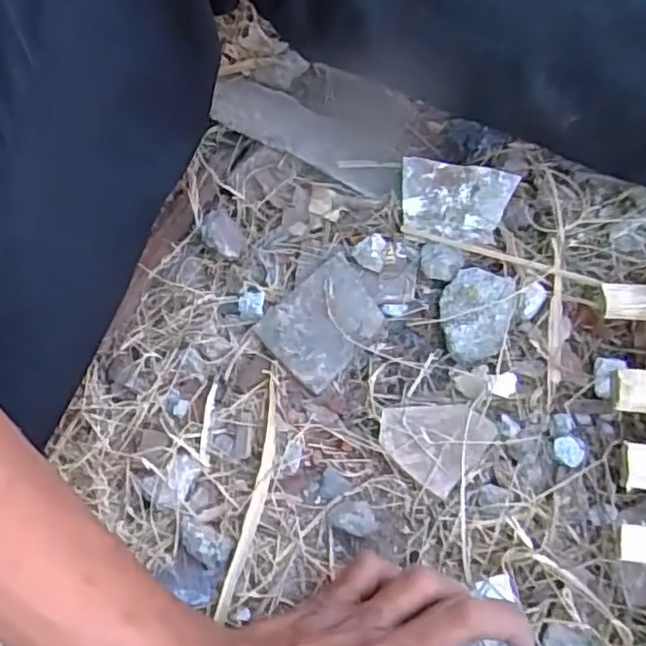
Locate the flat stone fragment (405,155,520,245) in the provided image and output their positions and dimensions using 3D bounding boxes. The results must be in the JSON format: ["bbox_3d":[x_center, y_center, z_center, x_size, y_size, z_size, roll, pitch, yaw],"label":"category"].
[{"bbox_3d":[0.084,-0.077,0.414,0.069,0.005,0.047,10,96,5],"label":"flat stone fragment"}]

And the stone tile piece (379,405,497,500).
[{"bbox_3d":[0.060,0.060,0.349,0.051,0.006,0.050,37,73,22],"label":"stone tile piece"}]

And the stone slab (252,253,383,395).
[{"bbox_3d":[0.002,-0.003,0.385,0.071,0.009,0.055,-43,66,-14],"label":"stone slab"}]

